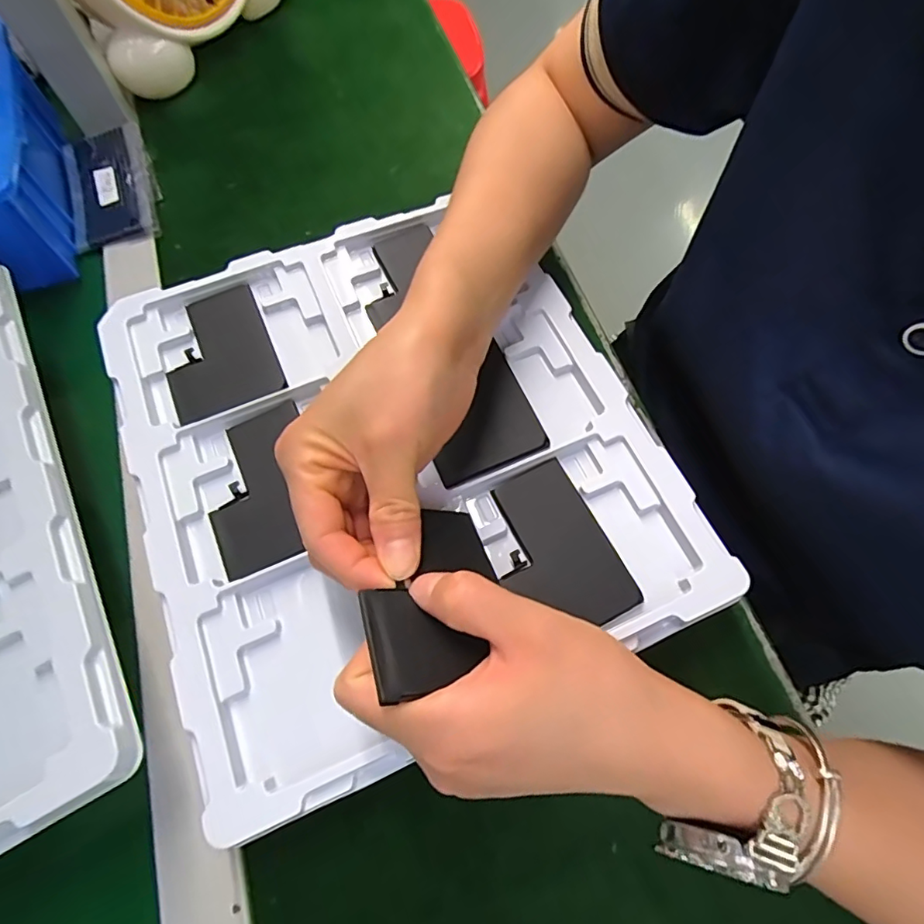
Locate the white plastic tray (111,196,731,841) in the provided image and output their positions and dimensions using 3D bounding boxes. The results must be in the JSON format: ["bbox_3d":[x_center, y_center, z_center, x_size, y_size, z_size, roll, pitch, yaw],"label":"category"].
[{"bbox_3d":[-0.043,-0.009,0.320,0.276,0.041,0.310,-22,68,-9],"label":"white plastic tray"}]

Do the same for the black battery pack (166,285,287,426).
[{"bbox_3d":[-0.158,-0.071,0.345,0.065,0.018,0.077,-21,68,-8],"label":"black battery pack"}]

